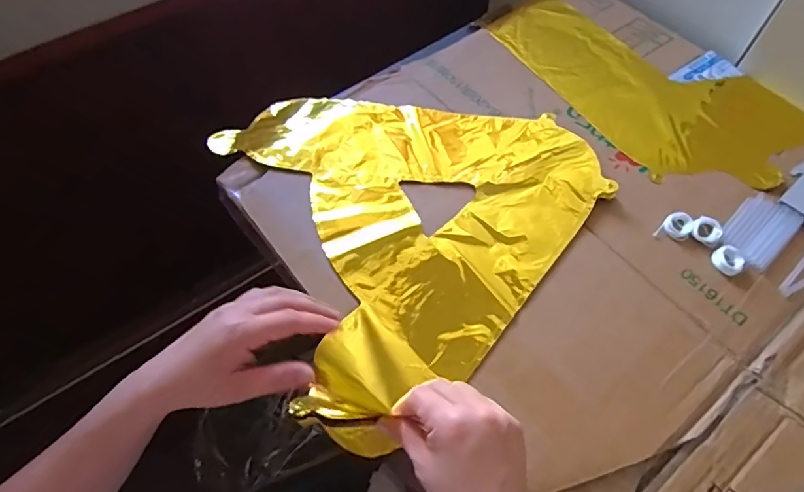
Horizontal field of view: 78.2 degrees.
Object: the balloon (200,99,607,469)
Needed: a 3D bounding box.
[{"bbox_3d":[-0.023,-0.052,0.504,0.364,0.038,0.356,41,68,21],"label":"balloon"}]

